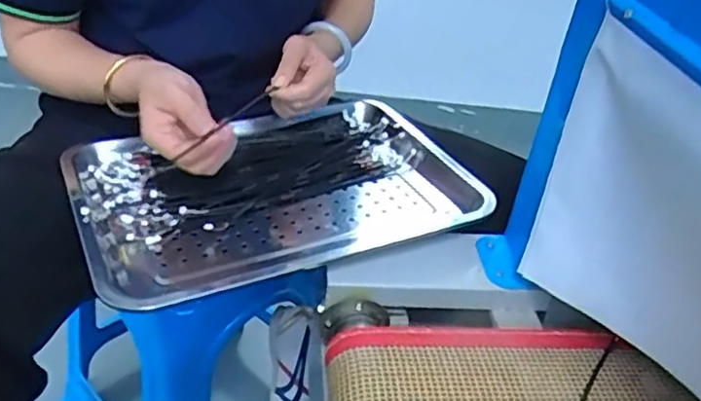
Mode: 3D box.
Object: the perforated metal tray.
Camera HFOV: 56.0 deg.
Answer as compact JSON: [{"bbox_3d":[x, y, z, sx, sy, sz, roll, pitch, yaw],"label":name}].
[{"bbox_3d":[-0.079,-0.014,0.726,0.414,0.057,0.287,-10,37,-25],"label":"perforated metal tray"}]

